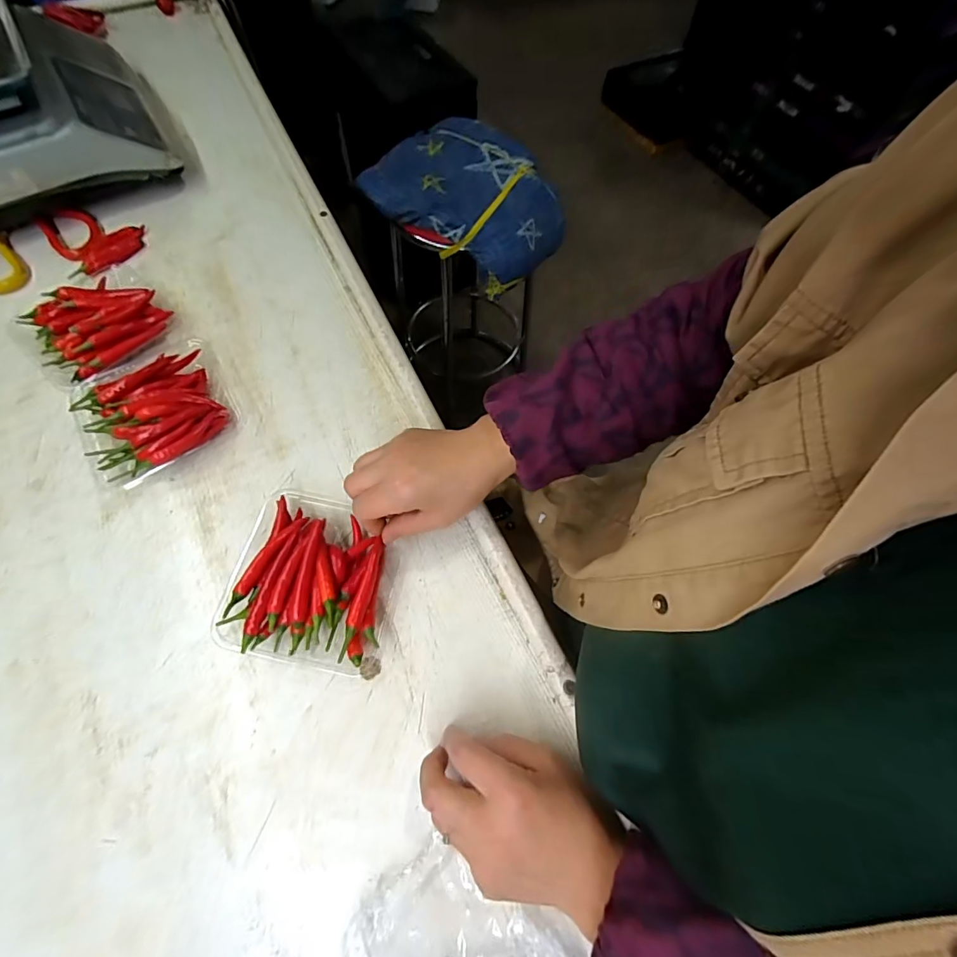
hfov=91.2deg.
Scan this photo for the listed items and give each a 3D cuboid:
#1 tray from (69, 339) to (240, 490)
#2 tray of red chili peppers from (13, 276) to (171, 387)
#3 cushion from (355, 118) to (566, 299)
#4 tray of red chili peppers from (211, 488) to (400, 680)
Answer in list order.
[{"bbox_3d":[-0.297,-0.065,0.431,0.126,0.033,0.124,-37,71,-16],"label":"tray"},{"bbox_3d":[-0.391,-0.155,0.474,0.132,0.030,0.123,38,70,16],"label":"tray of red chili peppers"},{"bbox_3d":[-0.002,-0.547,0.909,0.355,0.110,0.316,27,66,11],"label":"cushion"},{"bbox_3d":[-0.132,0.075,0.367,0.125,0.040,0.129,7,65,2],"label":"tray of red chili peppers"}]

